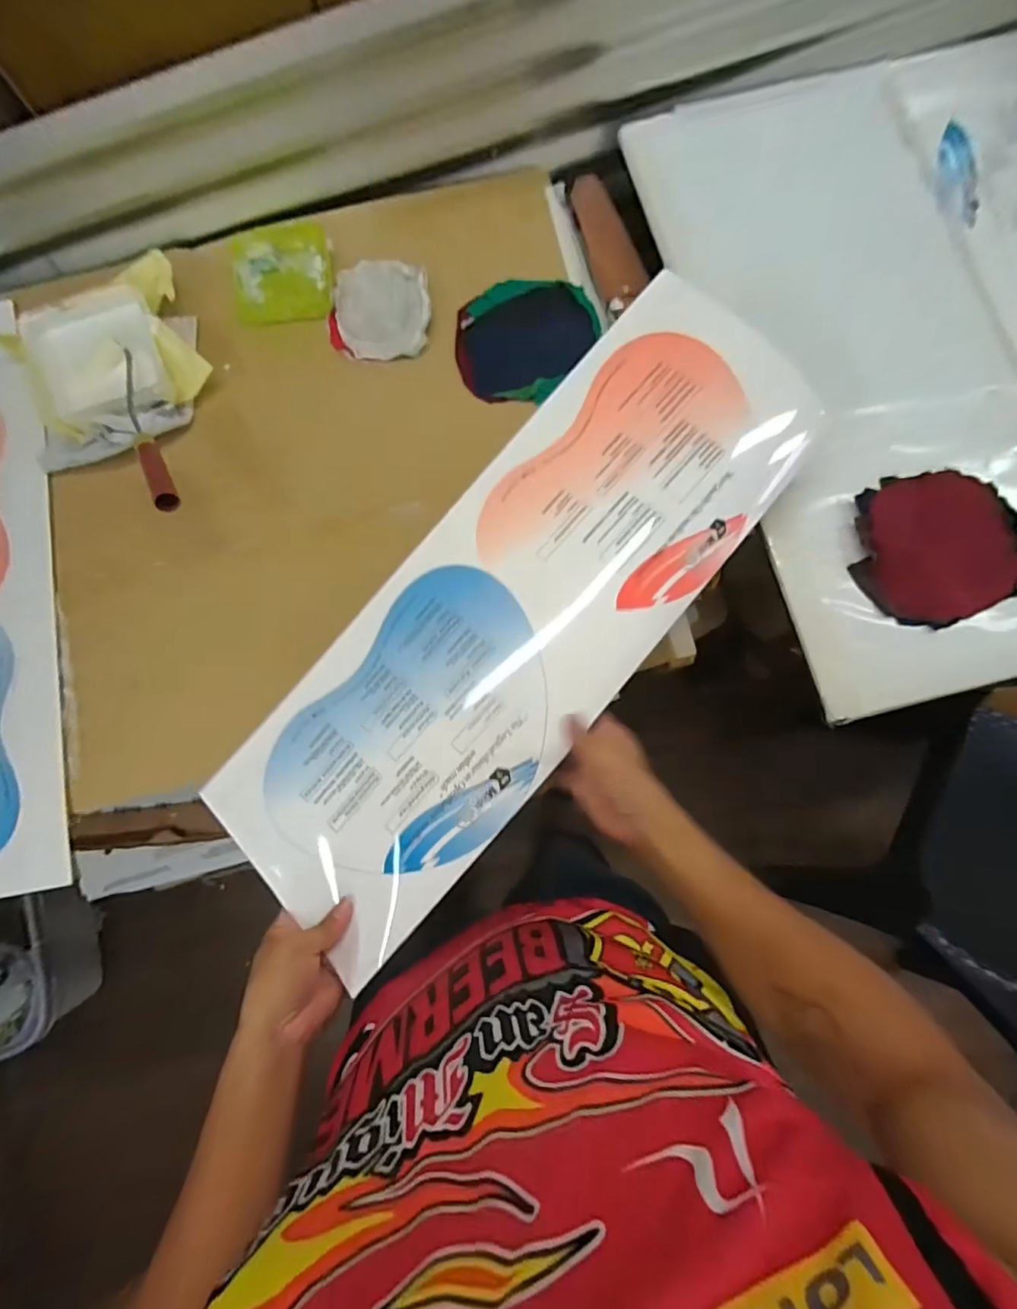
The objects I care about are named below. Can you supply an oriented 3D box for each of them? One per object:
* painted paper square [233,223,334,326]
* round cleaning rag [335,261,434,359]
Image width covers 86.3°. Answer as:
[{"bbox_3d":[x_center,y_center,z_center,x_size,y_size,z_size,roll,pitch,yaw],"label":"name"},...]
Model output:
[{"bbox_3d":[-0.307,-0.520,0.741,0.133,0.007,0.139,-5,84,1],"label":"painted paper square"},{"bbox_3d":[-0.168,-0.462,0.724,0.123,0.008,0.144,-8,81,2],"label":"round cleaning rag"}]

